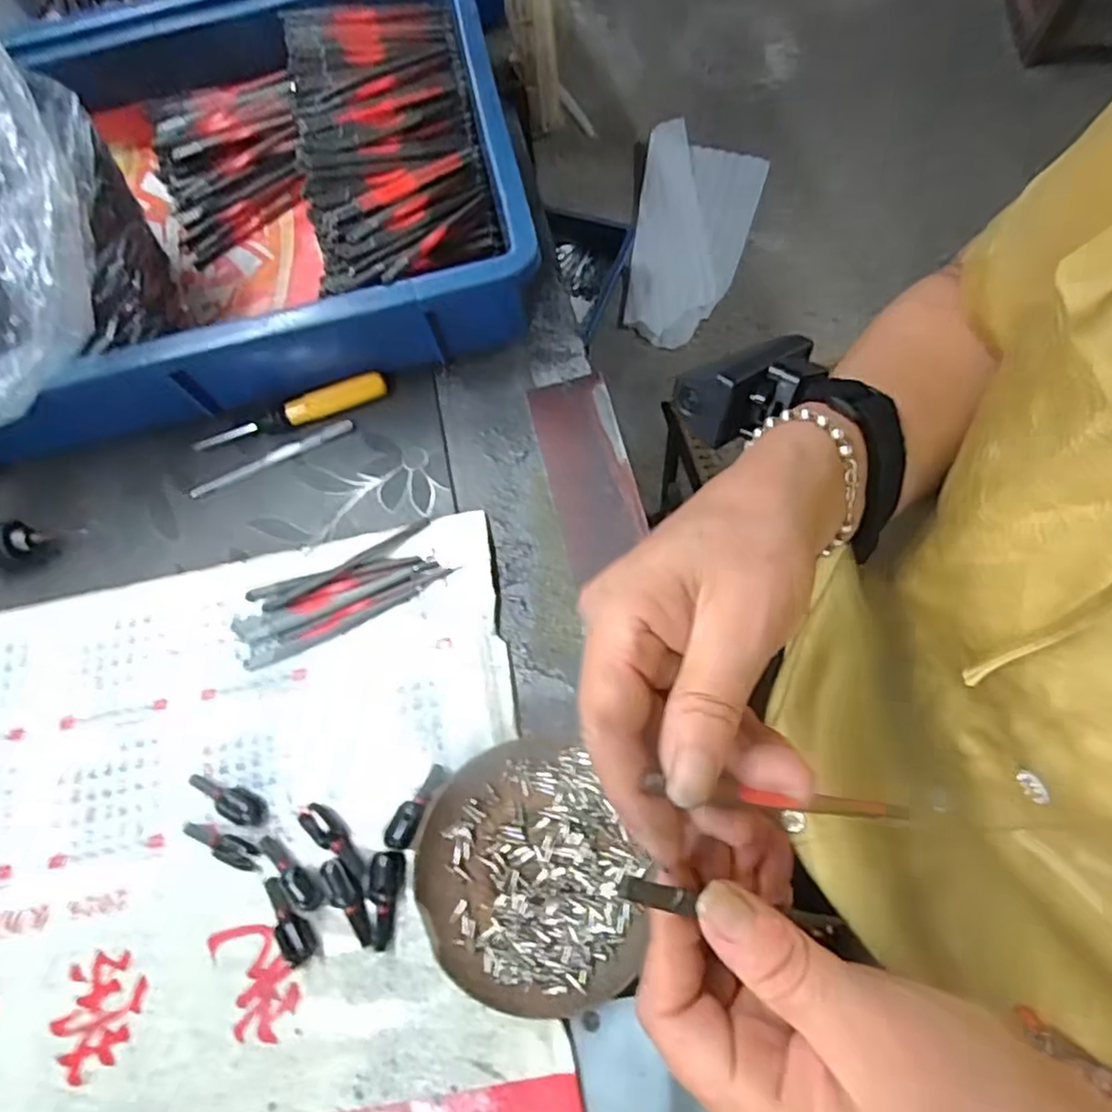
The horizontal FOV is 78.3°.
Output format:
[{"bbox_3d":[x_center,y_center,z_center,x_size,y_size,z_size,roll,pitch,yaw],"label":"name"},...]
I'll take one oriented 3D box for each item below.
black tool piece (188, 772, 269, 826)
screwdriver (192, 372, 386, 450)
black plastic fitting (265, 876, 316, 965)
[{"bbox_3d":[-0.169,0.125,0.350,0.044,0.009,0.016,18,72,11],"label":"black tool piece"},{"bbox_3d":[-0.166,-0.089,0.425,0.125,0.017,0.018,-20,69,-3],"label":"screwdriver"},{"bbox_3d":[-0.130,0.175,0.330,0.014,0.010,0.041,-34,70,-8],"label":"black plastic fitting"}]

